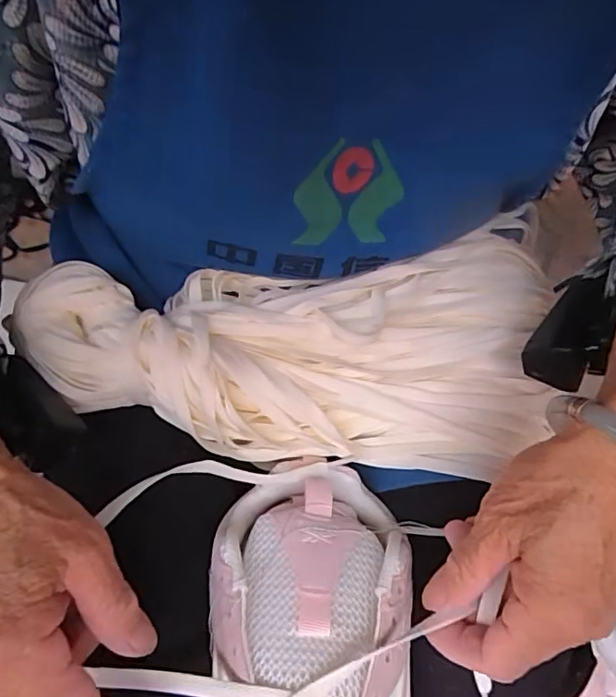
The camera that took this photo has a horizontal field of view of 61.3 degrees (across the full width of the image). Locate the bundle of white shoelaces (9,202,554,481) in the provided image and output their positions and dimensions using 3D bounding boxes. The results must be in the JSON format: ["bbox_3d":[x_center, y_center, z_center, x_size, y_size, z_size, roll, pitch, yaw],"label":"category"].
[{"bbox_3d":[-0.005,-0.010,0.342,0.340,0.053,0.169,3,62,-2],"label":"bundle of white shoelaces"}]

